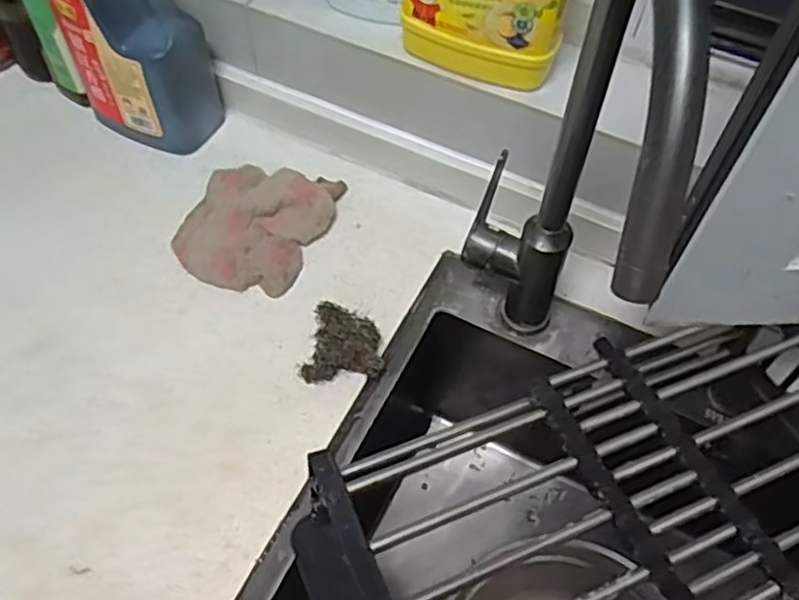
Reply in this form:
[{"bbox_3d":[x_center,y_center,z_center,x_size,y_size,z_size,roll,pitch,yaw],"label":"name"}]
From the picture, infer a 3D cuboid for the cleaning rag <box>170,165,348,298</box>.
[{"bbox_3d":[-0.145,-0.078,0.701,0.136,0.034,0.146,16,57,8],"label":"cleaning rag"}]

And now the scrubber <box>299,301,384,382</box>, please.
[{"bbox_3d":[-0.054,0.036,0.640,0.069,0.024,0.070,-6,57,-7],"label":"scrubber"}]

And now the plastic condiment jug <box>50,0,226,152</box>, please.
[{"bbox_3d":[-0.266,-0.267,0.701,0.130,0.245,0.086,24,58,13],"label":"plastic condiment jug"}]

